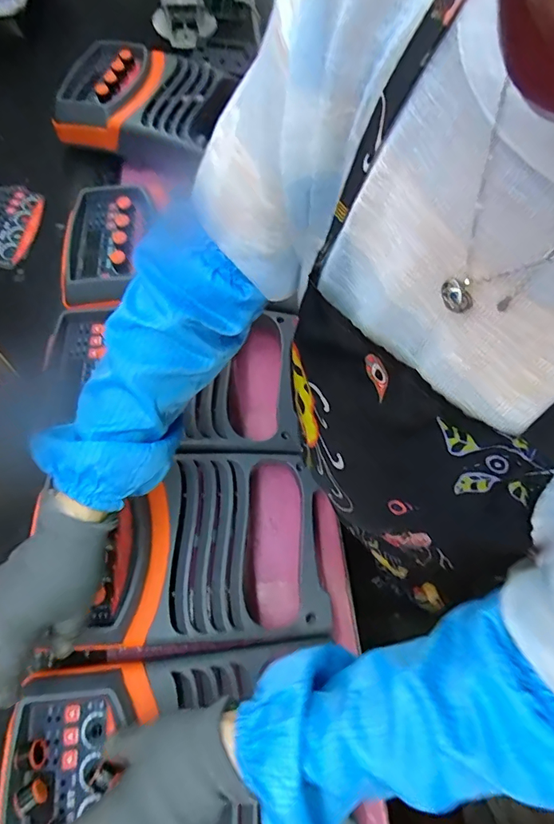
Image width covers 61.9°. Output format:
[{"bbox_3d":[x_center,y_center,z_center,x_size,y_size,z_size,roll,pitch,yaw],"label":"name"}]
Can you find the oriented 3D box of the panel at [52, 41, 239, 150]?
[{"bbox_3d":[-0.224,-0.523,0.761,0.219,0.059,0.225,15,68,3],"label":"panel"}]

